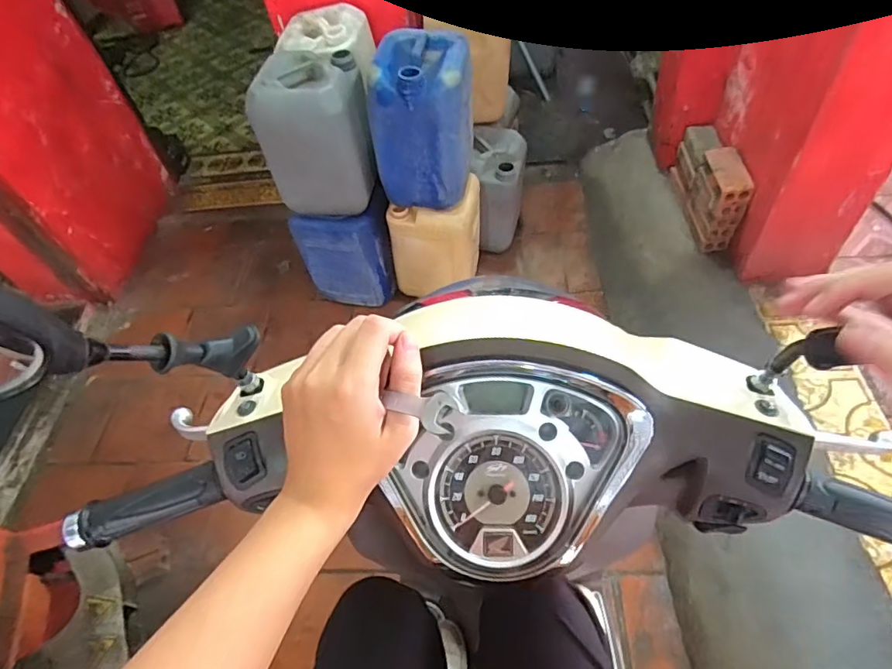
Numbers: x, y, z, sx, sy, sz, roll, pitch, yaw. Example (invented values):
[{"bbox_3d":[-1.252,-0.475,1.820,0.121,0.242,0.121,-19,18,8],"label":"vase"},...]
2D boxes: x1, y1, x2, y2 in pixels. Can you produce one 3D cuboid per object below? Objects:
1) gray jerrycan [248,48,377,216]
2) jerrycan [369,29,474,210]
[{"bbox_3d":[-0.345,-0.560,1.453,0.271,0.358,0.250,6,55,13],"label":"gray jerrycan"},{"bbox_3d":[-0.059,-0.577,1.405,0.263,0.367,0.299,-6,53,4],"label":"jerrycan"}]

